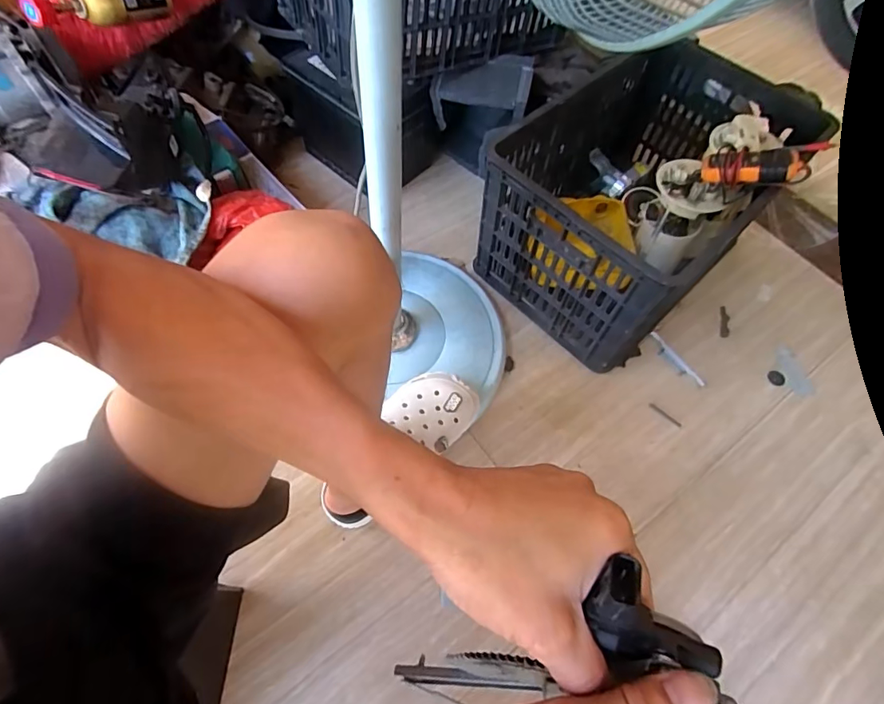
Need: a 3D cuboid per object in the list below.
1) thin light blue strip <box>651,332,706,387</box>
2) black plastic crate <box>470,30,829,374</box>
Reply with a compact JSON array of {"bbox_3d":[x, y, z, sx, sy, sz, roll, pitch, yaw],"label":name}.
[{"bbox_3d":[0.419,0.015,0.848,0.025,0.006,0.123,-31,66,-16],"label":"thin light blue strip"},{"bbox_3d":[0.350,-0.277,0.844,0.356,0.287,0.507,40,68,19],"label":"black plastic crate"}]

